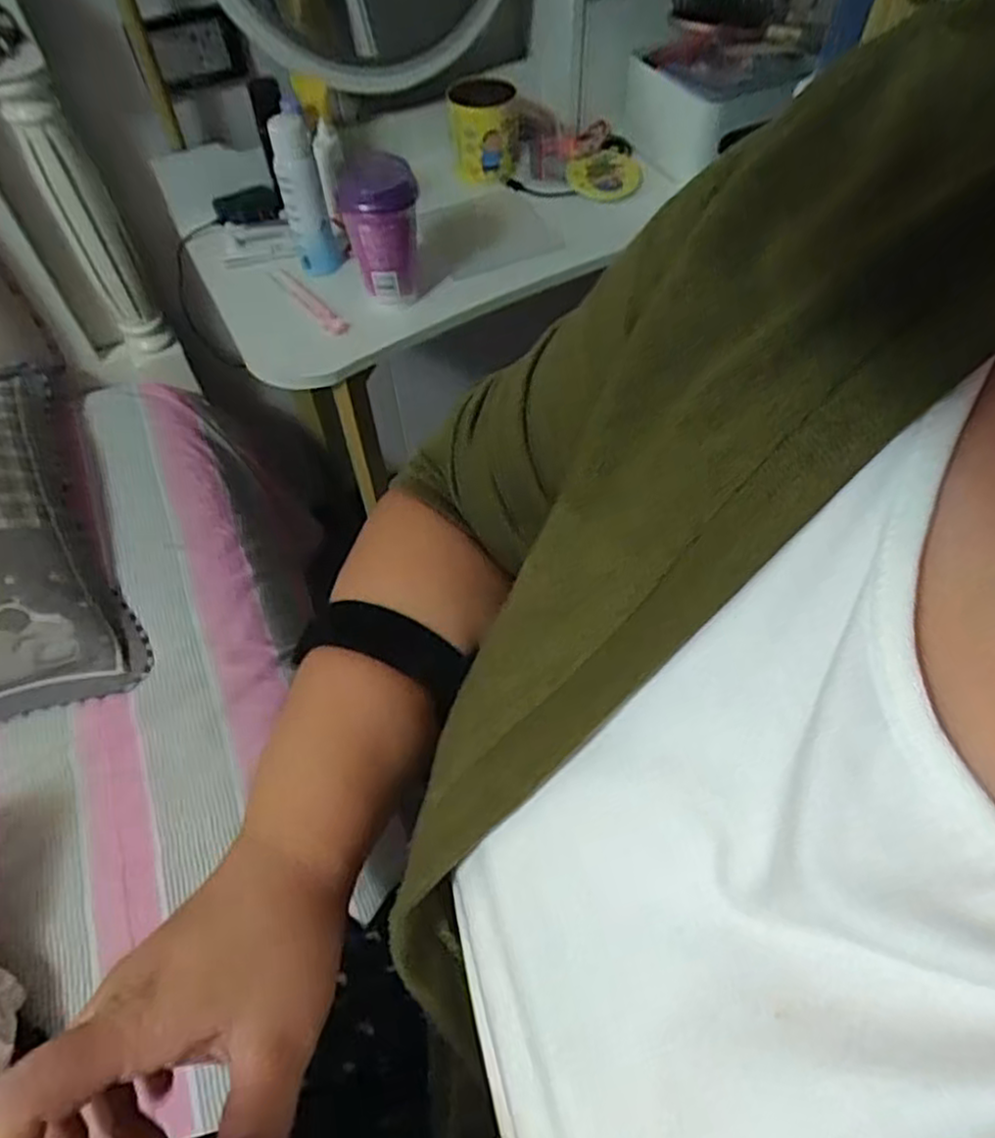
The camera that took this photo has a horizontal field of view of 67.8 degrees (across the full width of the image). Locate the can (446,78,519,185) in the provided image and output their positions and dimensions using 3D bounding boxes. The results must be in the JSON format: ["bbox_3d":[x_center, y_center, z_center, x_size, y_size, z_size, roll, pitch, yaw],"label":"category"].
[{"bbox_3d":[-0.017,-0.560,0.948,0.085,0.086,0.097,-2,56,1],"label":"can"}]

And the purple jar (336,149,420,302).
[{"bbox_3d":[-0.115,-0.344,0.753,0.074,0.138,0.065,-12,56,-6],"label":"purple jar"}]

